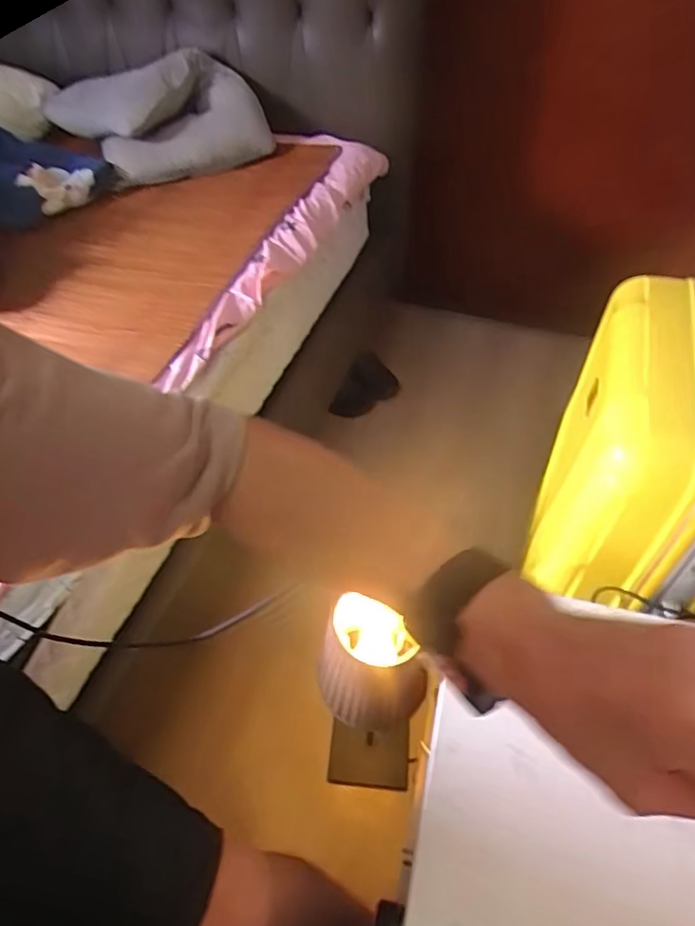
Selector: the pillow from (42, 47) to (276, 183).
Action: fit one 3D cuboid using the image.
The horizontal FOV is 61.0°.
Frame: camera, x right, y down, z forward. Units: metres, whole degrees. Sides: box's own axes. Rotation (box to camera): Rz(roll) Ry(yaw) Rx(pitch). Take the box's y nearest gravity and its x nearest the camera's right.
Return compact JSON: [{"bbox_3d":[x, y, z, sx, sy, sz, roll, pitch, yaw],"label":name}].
[{"bbox_3d":[-0.386,-0.691,1.185,0.434,0.168,0.183,-5,48,-4],"label":"pillow"}]

